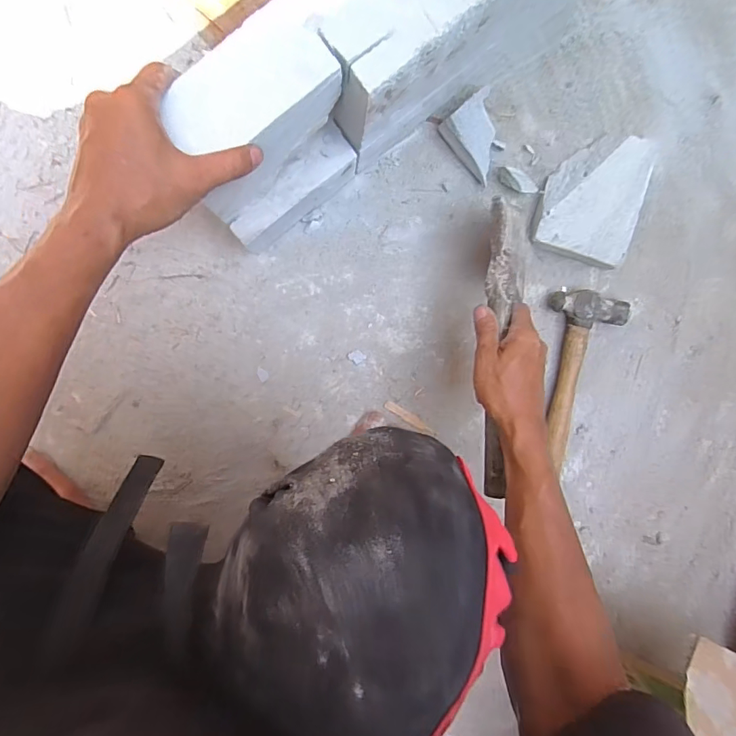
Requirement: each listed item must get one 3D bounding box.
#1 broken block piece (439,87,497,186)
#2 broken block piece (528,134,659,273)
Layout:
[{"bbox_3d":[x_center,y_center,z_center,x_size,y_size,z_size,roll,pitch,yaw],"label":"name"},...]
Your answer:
[{"bbox_3d":[0.138,-0.278,0.557,0.067,0.037,0.086,-40,97,0],"label":"broken block piece"},{"bbox_3d":[0.276,-0.212,0.580,0.118,0.031,0.152,14,94,-5],"label":"broken block piece"}]

